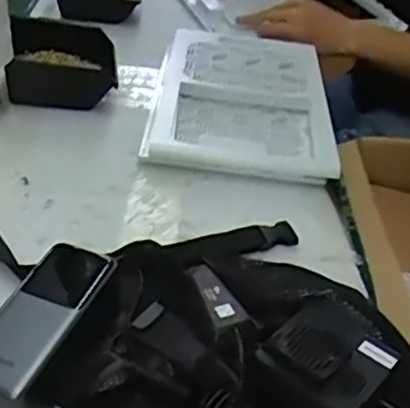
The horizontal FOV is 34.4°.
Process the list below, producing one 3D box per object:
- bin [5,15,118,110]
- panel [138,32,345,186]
[{"bbox_3d":[-0.177,-0.178,0.827,0.124,0.057,0.155,-1,36,-11],"label":"bin"},{"bbox_3d":[0.046,-0.142,0.843,0.206,0.038,0.355,6,36,-1],"label":"panel"}]

